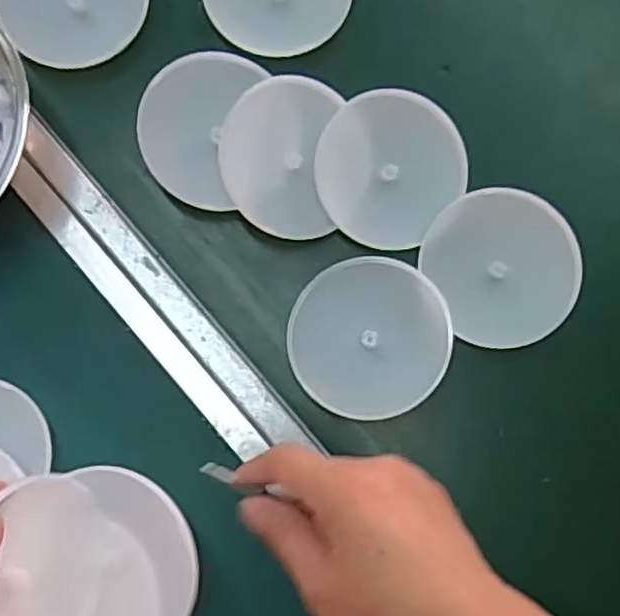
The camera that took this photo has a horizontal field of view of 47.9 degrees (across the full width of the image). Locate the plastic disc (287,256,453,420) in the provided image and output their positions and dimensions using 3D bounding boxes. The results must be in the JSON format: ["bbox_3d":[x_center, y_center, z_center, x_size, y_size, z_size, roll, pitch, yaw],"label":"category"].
[{"bbox_3d":[0.041,0.020,0.489,0.109,0.008,0.108,-5,83,10],"label":"plastic disc"}]

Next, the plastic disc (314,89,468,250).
[{"bbox_3d":[0.057,-0.102,0.501,0.102,0.014,0.103,-1,101,-6],"label":"plastic disc"}]

